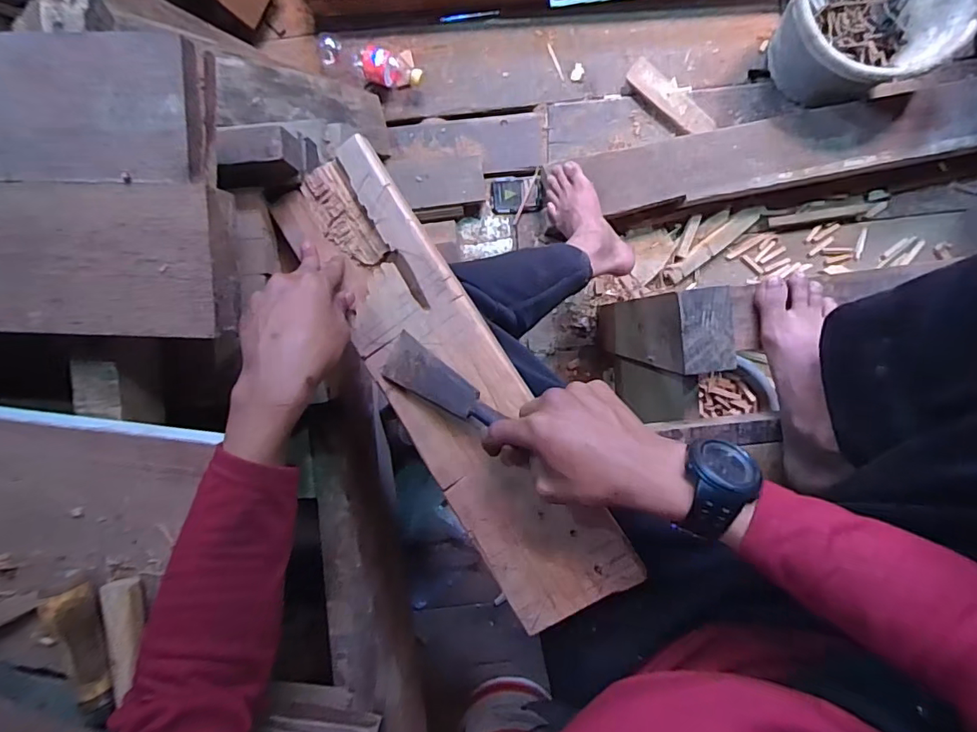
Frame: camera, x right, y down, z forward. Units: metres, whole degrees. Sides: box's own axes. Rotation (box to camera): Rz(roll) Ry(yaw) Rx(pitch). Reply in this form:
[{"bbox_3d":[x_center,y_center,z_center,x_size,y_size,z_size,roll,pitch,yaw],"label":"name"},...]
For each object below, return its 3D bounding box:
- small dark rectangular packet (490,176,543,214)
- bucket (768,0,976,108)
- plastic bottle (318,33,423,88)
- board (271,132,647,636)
[{"bbox_3d":[0.057,-0.351,1.042,0.104,0.012,0.068,-4,96,4],"label":"small dark rectangular packet"},{"bbox_3d":[0.633,-0.606,0.879,0.280,0.195,0.275,0,96,3],"label":"bucket"},{"bbox_3d":[-0.228,-0.586,0.995,0.201,0.072,0.060,17,97,1],"label":"plastic bottle"},{"bbox_3d":[-0.038,0.010,0.465,0.120,0.023,0.463,-31,84,6],"label":"board"}]

